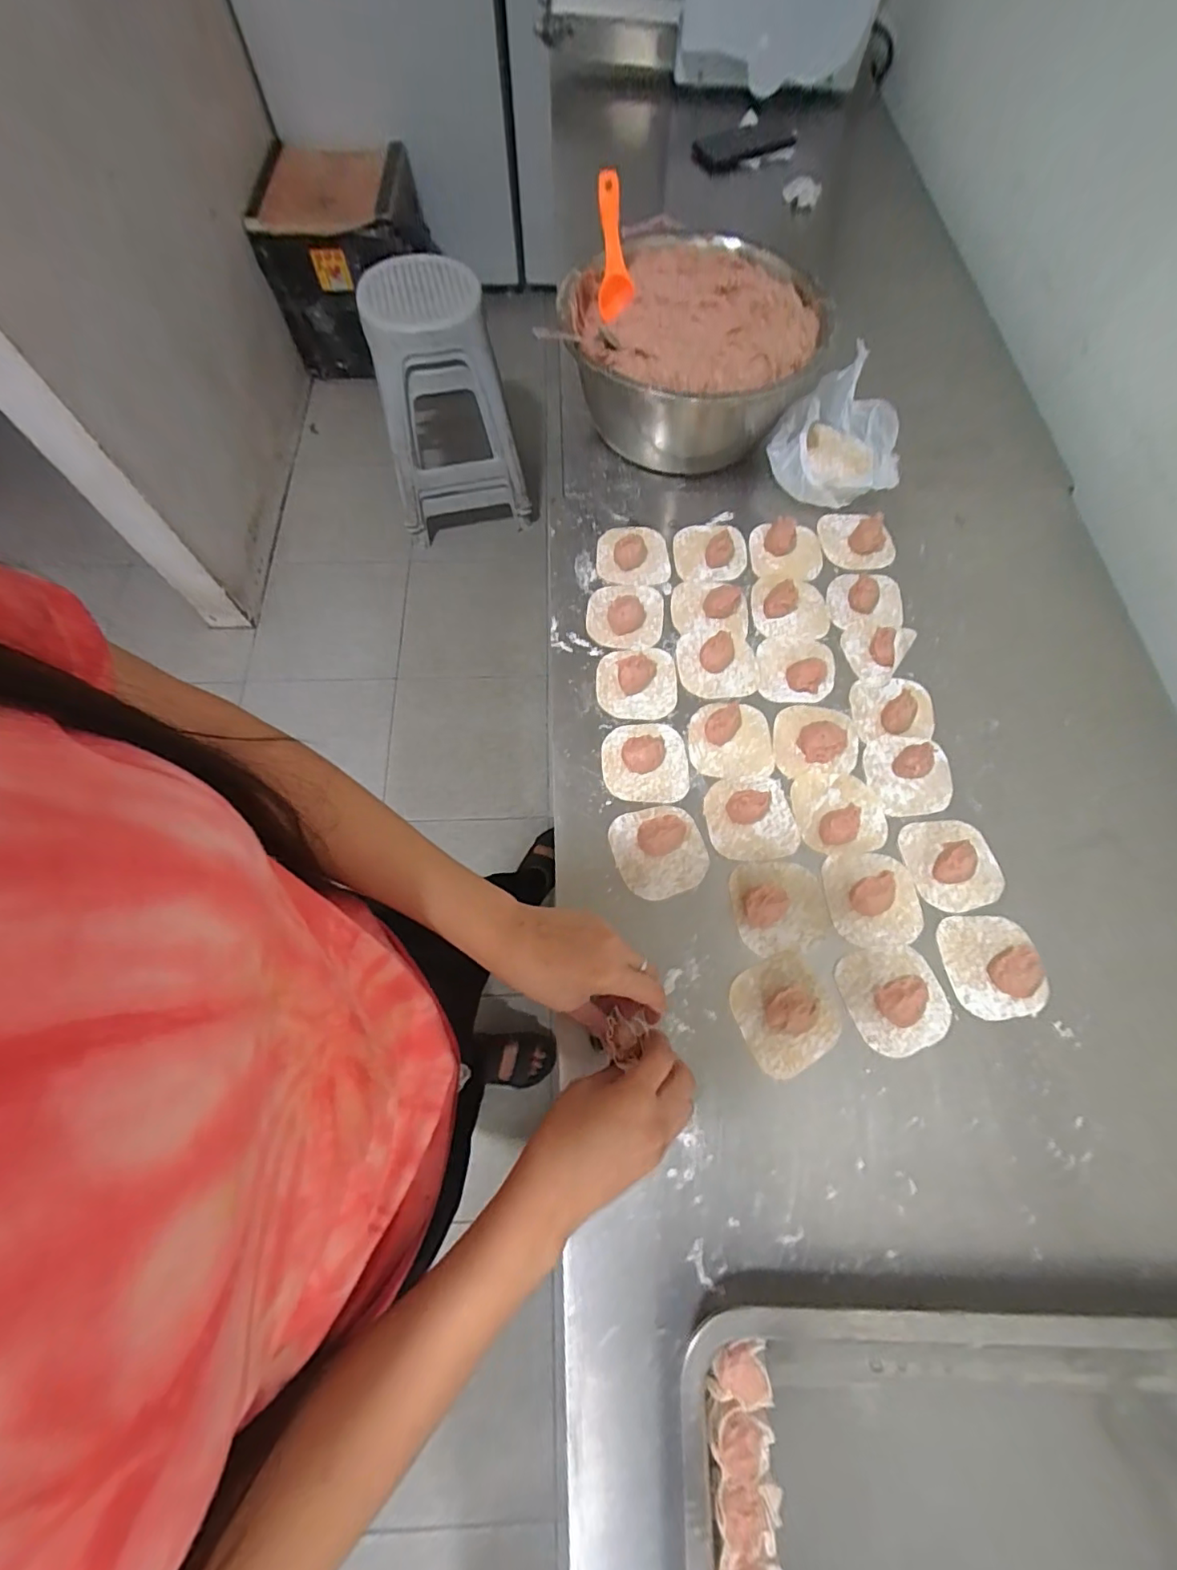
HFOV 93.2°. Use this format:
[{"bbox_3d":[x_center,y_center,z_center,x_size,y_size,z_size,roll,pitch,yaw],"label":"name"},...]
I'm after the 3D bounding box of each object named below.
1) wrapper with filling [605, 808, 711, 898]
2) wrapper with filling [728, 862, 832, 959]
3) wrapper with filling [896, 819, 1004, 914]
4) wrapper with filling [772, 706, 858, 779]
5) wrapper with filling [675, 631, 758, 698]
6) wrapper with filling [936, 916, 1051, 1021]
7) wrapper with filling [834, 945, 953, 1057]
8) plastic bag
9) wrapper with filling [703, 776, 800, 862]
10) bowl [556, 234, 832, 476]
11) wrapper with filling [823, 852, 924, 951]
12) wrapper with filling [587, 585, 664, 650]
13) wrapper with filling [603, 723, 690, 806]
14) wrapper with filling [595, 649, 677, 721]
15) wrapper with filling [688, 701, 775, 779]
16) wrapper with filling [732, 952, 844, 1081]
[{"bbox_3d":[0.062,0.053,0.474,0.077,0.024,0.077,-16,70,-8],"label":"wrapper with filling"},{"bbox_3d":[0.161,0.097,0.458,0.078,0.022,0.074,-10,69,-6],"label":"wrapper with filling"},{"bbox_3d":[0.318,0.064,0.475,0.078,0.025,0.078,-10,69,-6],"label":"wrapper with filling"},{"bbox_3d":[0.214,-0.045,0.519,0.079,0.019,0.071,-4,69,-4],"label":"wrapper with filling"},{"bbox_3d":[0.128,-0.122,0.548,0.077,0.016,0.072,3,68,-1],"label":"wrapper with filling"},{"bbox_3d":[0.326,0.143,0.443,0.074,0.023,0.078,-6,69,-4],"label":"wrapper with filling"},{"bbox_3d":[0.243,0.165,0.432,0.075,0.020,0.076,1,68,-2],"label":"wrapper with filling"},{"bbox_3d":[0.288,-0.376,0.625,0.131,0.078,0.154,39,72,13],"label":"plastic bag"},{"bbox_3d":[0.144,0.026,0.487,0.076,0.026,0.076,1,68,-2],"label":"wrapper with filling"},{"bbox_3d":[0.111,-0.469,0.631,0.264,0.132,0.242,-2,69,-3],"label":"bowl"},{"bbox_3d":[0.240,0.093,0.462,0.075,0.022,0.078,-6,69,-4],"label":"wrapper with filling"},{"bbox_3d":[0.039,-0.177,0.565,0.077,0.024,0.078,5,68,0],"label":"wrapper with filling"},{"bbox_3d":[0.053,-0.024,0.510,0.078,0.019,0.078,-1,68,-2],"label":"wrapper with filling"},{"bbox_3d":[0.048,-0.103,0.537,0.078,0.022,0.076,-4,69,-4],"label":"wrapper with filling"},{"bbox_3d":[0.135,-0.045,0.519,0.077,0.023,0.075,1,68,-2],"label":"wrapper with filling"},{"bbox_3d":[0.155,0.175,0.428,0.076,0.021,0.075,-26,72,-12],"label":"wrapper with filling"}]

